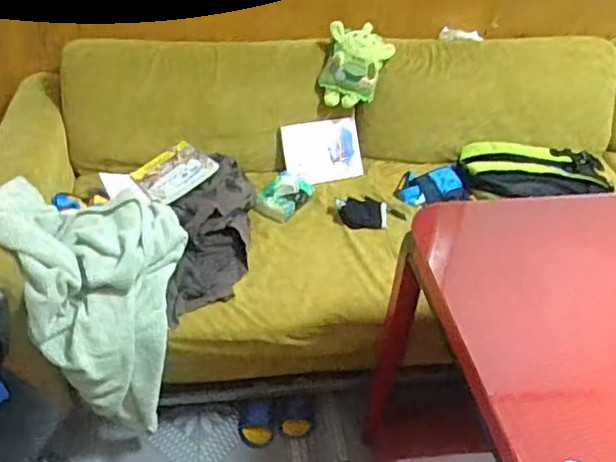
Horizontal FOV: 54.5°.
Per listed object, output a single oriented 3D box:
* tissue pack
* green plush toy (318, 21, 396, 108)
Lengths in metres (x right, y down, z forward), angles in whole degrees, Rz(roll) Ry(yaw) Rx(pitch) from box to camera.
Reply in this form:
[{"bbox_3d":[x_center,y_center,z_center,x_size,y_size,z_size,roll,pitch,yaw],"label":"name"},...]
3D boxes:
[{"bbox_3d":[-0.063,-0.101,1.606,0.114,0.062,0.172,22,43,20],"label":"tissue pack"},{"bbox_3d":[0.132,-0.475,1.727,0.192,0.250,0.096,17,9,2],"label":"green plush toy"}]

